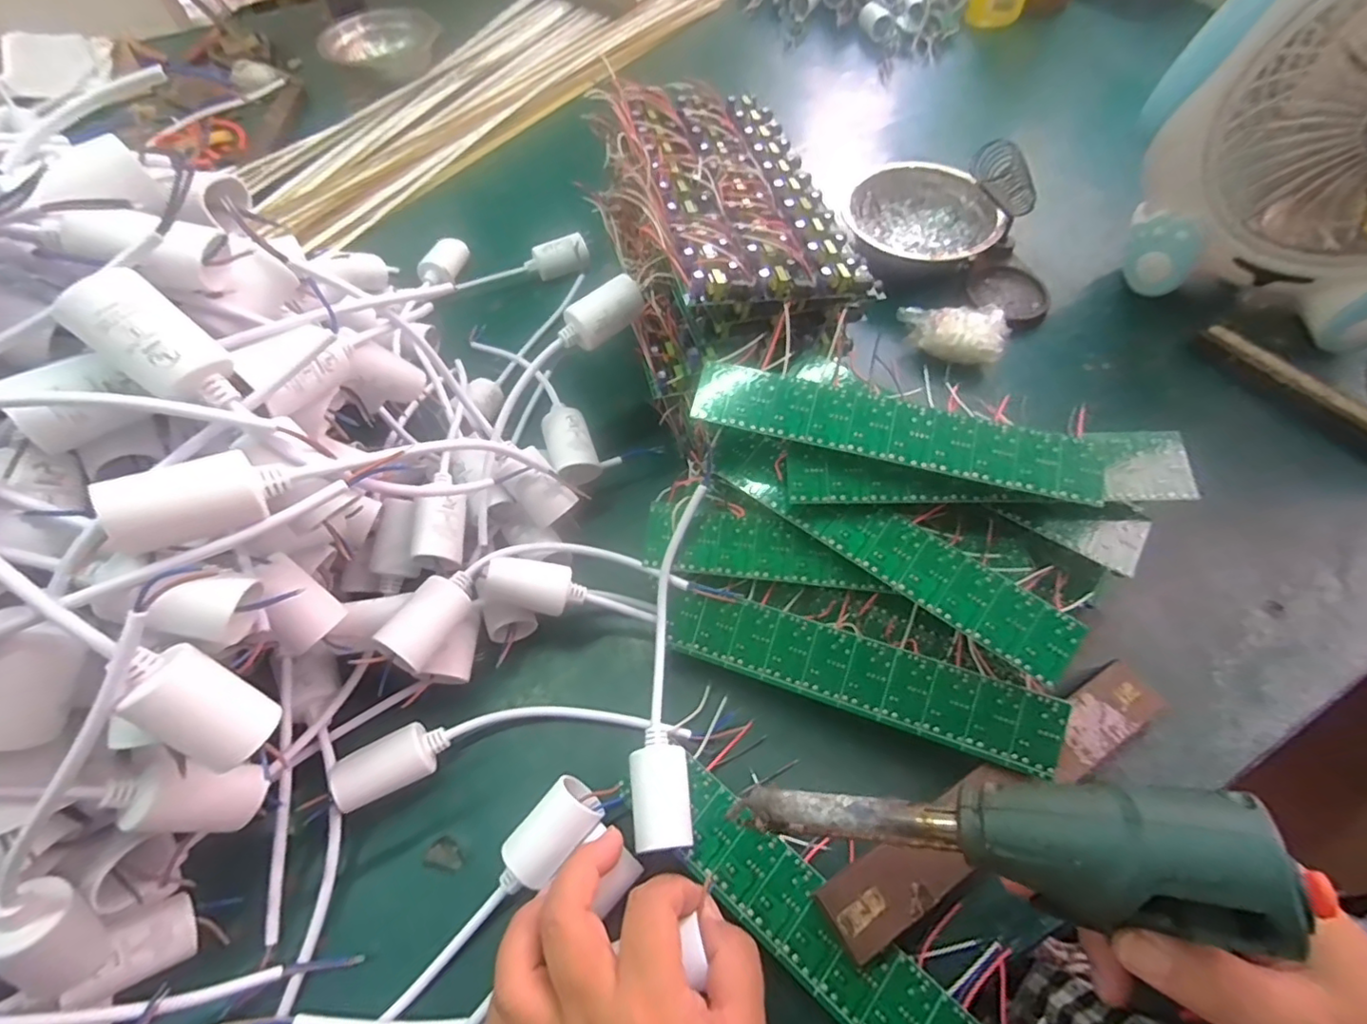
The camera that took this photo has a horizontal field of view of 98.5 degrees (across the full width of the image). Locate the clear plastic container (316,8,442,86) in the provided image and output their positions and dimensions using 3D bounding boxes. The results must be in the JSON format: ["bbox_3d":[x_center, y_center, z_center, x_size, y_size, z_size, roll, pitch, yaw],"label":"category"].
[{"bbox_3d":[-0.344,-0.539,0.677,0.119,0.035,0.086,-7,61,-3],"label":"clear plastic container"}]

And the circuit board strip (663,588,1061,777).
[{"bbox_3d":[0.088,0.082,0.306,0.198,0.004,0.039,16,86,14],"label":"circuit board strip"}]

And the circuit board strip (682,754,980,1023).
[{"bbox_3d":[0.064,0.193,0.264,0.176,0.004,0.038,38,70,20],"label":"circuit board strip"}]

